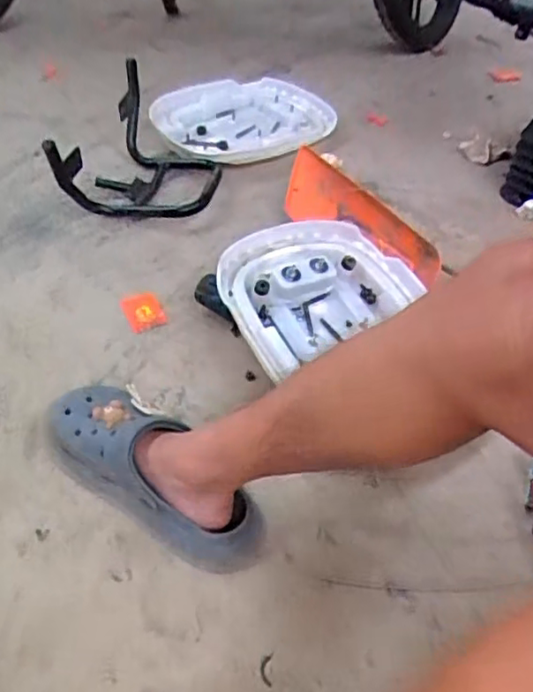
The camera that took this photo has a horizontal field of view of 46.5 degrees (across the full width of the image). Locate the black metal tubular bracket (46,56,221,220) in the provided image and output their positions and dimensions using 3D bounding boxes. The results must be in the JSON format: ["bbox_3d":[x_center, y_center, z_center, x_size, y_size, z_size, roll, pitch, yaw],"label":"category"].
[{"bbox_3d":[-0.192,-0.317,1.027,0.216,0.146,0.322,9,45,2],"label":"black metal tubular bracket"}]

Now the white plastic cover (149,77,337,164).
[{"bbox_3d":[-0.038,-0.456,1.235,0.382,0.081,0.251,-29,55,-29],"label":"white plastic cover"}]

